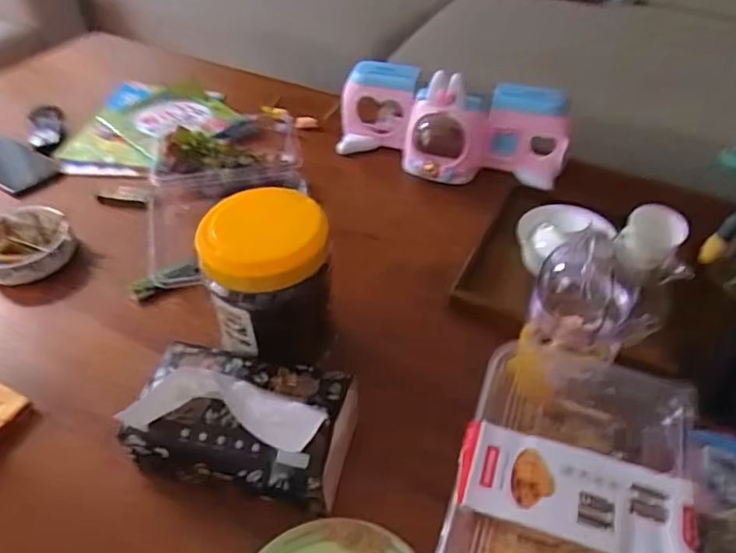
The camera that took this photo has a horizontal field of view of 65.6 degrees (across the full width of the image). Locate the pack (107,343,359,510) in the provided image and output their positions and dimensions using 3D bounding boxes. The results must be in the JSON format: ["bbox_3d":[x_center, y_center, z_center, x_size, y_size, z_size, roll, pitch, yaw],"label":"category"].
[{"bbox_3d":[-0.092,0.104,0.419,0.150,0.089,0.088,11,47,11],"label":"pack"}]

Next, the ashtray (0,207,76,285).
[{"bbox_3d":[-0.355,-0.027,0.594,0.090,0.032,0.099,-25,50,-21],"label":"ashtray"}]

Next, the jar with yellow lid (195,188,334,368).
[{"bbox_3d":[-0.075,0.016,0.462,0.088,0.151,0.085,0,46,0],"label":"jar with yellow lid"}]

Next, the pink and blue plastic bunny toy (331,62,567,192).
[{"bbox_3d":[0.091,-0.179,0.659,0.263,0.116,0.076,15,48,15],"label":"pink and blue plastic bunny toy"}]

